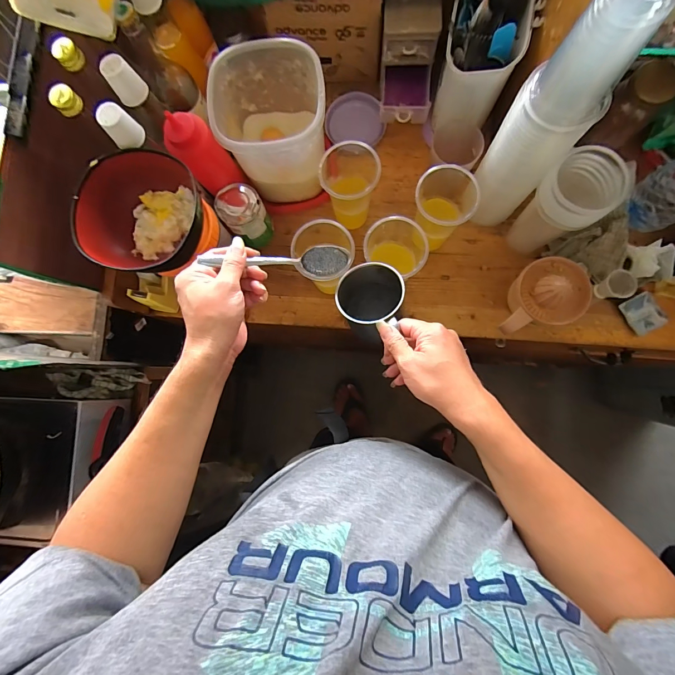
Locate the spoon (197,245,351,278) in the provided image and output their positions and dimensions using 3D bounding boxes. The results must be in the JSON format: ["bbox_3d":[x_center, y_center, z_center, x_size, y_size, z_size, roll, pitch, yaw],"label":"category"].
[{"bbox_3d":[-0.070,-0.092,0.405,0.169,0.021,0.037,-2,85,-18],"label":"spoon"}]

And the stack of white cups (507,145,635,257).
[{"bbox_3d":[0.322,-0.189,0.518,0.076,0.184,0.084,-42,84,0],"label":"stack of white cups"}]

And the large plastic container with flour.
[{"bbox_3d":[-0.097,-0.339,0.563,0.164,0.157,0.170,-1,86,4],"label":"large plastic container with flour"}]

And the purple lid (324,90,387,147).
[{"bbox_3d":[0.035,-0.427,0.672,0.110,0.012,0.101,0,86,4],"label":"purple lid"}]

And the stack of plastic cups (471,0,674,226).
[{"bbox_3d":[0.258,-0.260,0.432,0.080,0.337,0.094,-27,84,1],"label":"stack of plastic cups"}]

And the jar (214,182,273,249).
[{"bbox_3d":[-0.158,-0.212,0.604,0.073,0.091,0.084,-39,84,0],"label":"jar"}]

